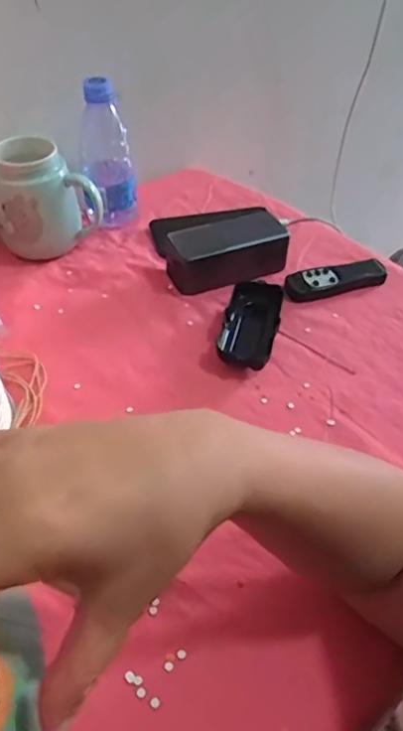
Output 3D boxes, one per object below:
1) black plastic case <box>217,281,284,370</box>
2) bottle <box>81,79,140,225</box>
[{"bbox_3d":[0.048,-0.039,0.551,0.053,0.029,0.106,13,47,9],"label":"black plastic case"},{"bbox_3d":[-0.110,-0.242,0.647,0.062,0.154,0.053,-6,47,-9],"label":"bottle"}]

